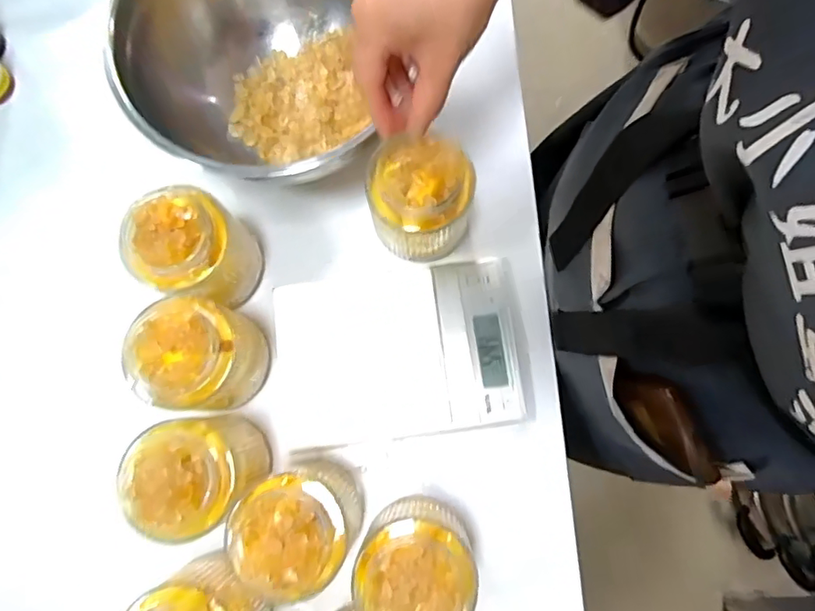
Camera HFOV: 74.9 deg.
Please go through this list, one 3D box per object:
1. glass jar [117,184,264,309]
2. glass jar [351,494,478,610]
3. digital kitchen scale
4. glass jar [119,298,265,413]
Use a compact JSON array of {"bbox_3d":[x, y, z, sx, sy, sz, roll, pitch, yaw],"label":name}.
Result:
[{"bbox_3d":[-0.177,-0.045,0.448,0.078,0.102,0.081,0,80,1],"label":"glass jar"},{"bbox_3d":[0.006,0.193,0.396,0.083,0.101,0.076,0,80,1],"label":"glass jar"},{"bbox_3d":[-0.011,0.040,0.469,0.206,0.022,0.148,-7,80,0],"label":"digital kitchen scale"},{"bbox_3d":[-0.164,0.041,0.429,0.080,0.097,0.083,0,80,1],"label":"glass jar"}]

